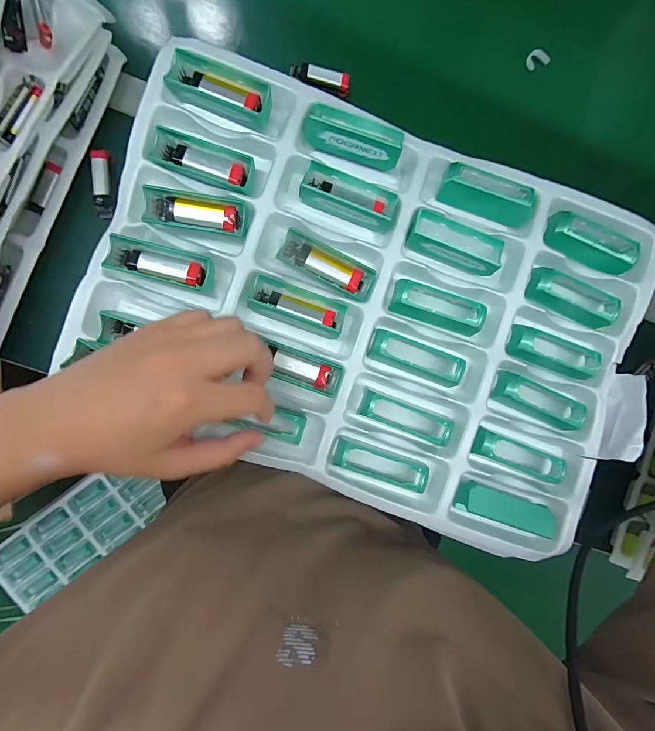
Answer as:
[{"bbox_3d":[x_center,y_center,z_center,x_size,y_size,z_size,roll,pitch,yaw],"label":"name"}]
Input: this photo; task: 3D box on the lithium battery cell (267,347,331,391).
[{"bbox_3d":[-0.022,0.003,0.294,0.053,0.007,0.019,19,91,-2],"label":"lithium battery cell"}]

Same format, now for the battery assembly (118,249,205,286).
[{"bbox_3d":[-0.132,-0.078,0.289,0.068,0.015,0.017,12,90,-5],"label":"battery assembly"}]

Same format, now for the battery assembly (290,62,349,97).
[{"bbox_3d":[-0.009,-0.326,0.407,0.068,0.015,0.020,13,90,-5],"label":"battery assembly"}]

